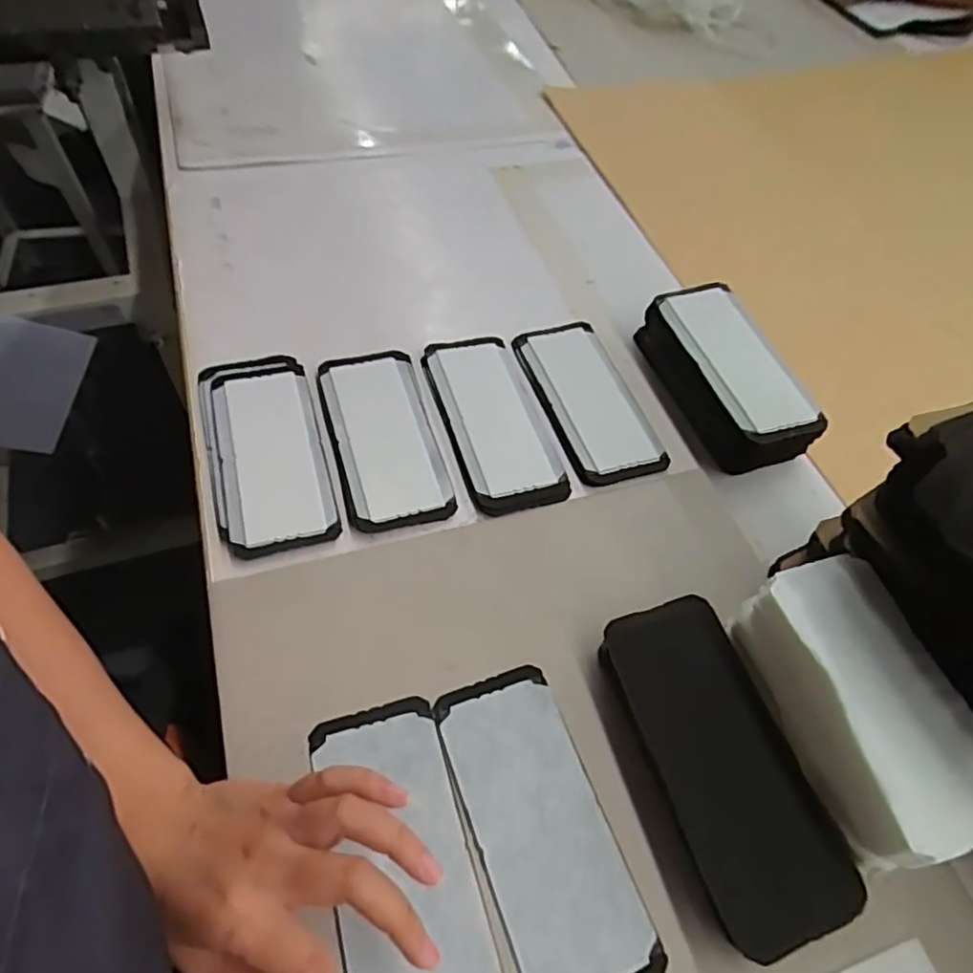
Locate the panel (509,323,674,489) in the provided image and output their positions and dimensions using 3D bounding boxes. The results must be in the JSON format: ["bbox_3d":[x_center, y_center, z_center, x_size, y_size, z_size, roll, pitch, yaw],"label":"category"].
[{"bbox_3d":[0.083,-0.073,0.520,0.073,0.011,0.158,-15,58,-13],"label":"panel"}]

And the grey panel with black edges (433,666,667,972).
[{"bbox_3d":[0.029,0.182,0.346,0.070,0.005,0.162,-16,58,-14],"label":"grey panel with black edges"}]

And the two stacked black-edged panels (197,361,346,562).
[{"bbox_3d":[-0.160,-0.028,0.465,0.077,0.013,0.169,-14,58,-12],"label":"two stacked black-edged panels"}]

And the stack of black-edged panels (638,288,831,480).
[{"bbox_3d":[0.194,-0.094,0.516,0.081,0.054,0.163,-10,57,-10],"label":"stack of black-edged panels"}]

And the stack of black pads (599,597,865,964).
[{"bbox_3d":[0.133,0.154,0.364,0.076,0.023,0.176,-15,58,-13],"label":"stack of black pads"}]

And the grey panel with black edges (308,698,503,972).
[{"bbox_3d":[-0.042,0.196,0.329,0.075,0.006,0.163,-10,56,-10],"label":"grey panel with black edges"}]

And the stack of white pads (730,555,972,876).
[{"bbox_3d":[0.205,0.121,0.354,0.078,0.066,0.143,-15,58,-13],"label":"stack of white pads"}]

